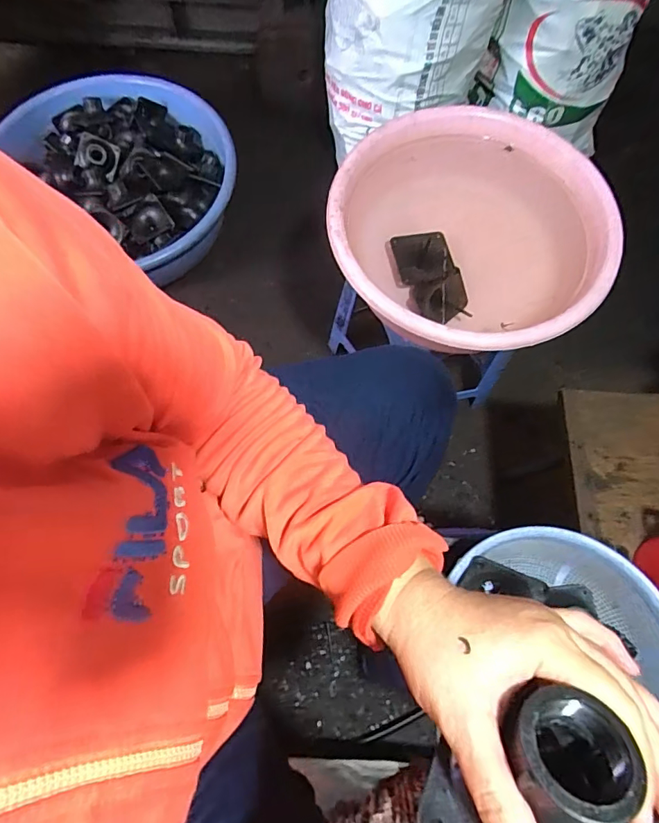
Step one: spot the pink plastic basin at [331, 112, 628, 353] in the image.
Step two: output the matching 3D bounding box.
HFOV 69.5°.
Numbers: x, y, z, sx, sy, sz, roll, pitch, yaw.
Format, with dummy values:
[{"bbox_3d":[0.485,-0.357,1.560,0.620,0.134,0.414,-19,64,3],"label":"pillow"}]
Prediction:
[{"bbox_3d":[0.219,-0.267,0.750,0.418,0.128,0.415,1,72,-2],"label":"pink plastic basin"}]

